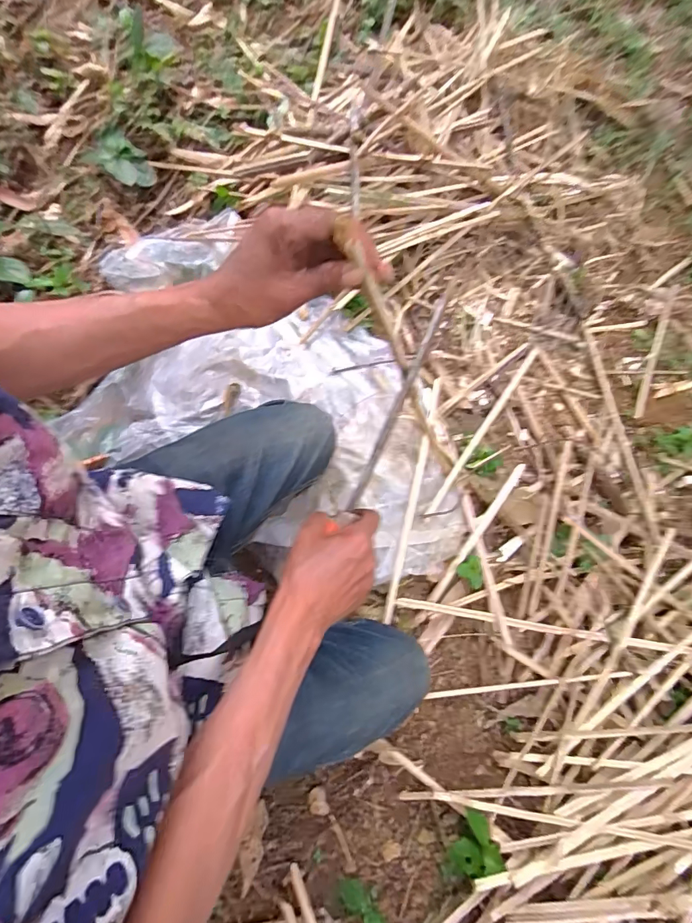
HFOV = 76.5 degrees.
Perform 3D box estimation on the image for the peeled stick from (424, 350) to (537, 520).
[{"bbox_3d":[0.230,-0.055,0.733,0.016,0.014,0.368,35,76,8],"label":"peeled stick"}]

